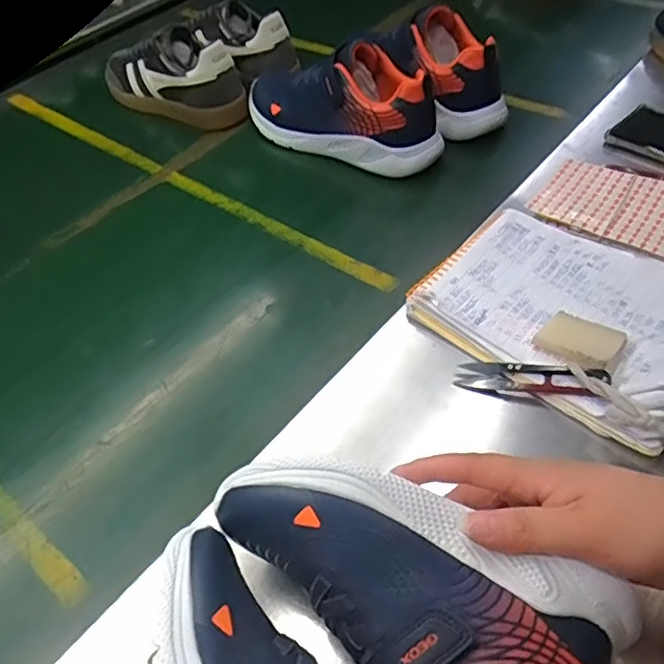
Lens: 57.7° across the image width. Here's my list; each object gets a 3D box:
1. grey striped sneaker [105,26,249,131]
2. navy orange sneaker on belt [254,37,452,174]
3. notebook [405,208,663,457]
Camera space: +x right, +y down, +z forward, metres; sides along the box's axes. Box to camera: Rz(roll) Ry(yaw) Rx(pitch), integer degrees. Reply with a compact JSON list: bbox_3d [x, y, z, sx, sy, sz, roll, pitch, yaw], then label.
[{"bbox_3d":[-0.205,-0.341,0.796,0.224,0.100,0.092,28,60,28],"label":"grey striped sneaker"},{"bbox_3d":[0.006,-0.265,0.688,0.253,0.110,0.081,21,48,24],"label":"navy orange sneaker on belt"},{"bbox_3d":[0.186,-0.021,0.472,0.212,0.016,0.165,34,60,30],"label":"notebook"}]

